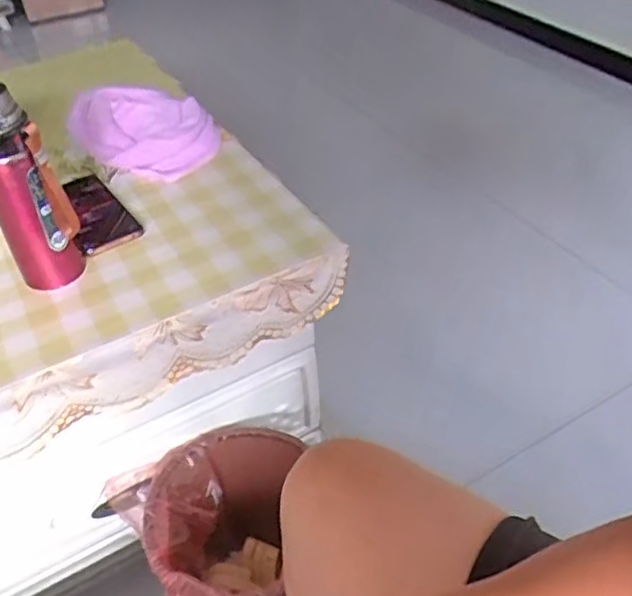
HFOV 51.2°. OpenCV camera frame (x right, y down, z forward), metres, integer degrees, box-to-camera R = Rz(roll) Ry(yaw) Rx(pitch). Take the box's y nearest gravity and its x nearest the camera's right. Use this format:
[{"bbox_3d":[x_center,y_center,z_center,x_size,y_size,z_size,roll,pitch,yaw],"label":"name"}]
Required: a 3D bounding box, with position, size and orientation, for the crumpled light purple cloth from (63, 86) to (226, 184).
[{"bbox_3d":[-0.252,-0.247,0.942,0.241,0.039,0.145,23,48,25],"label":"crumpled light purple cloth"}]

